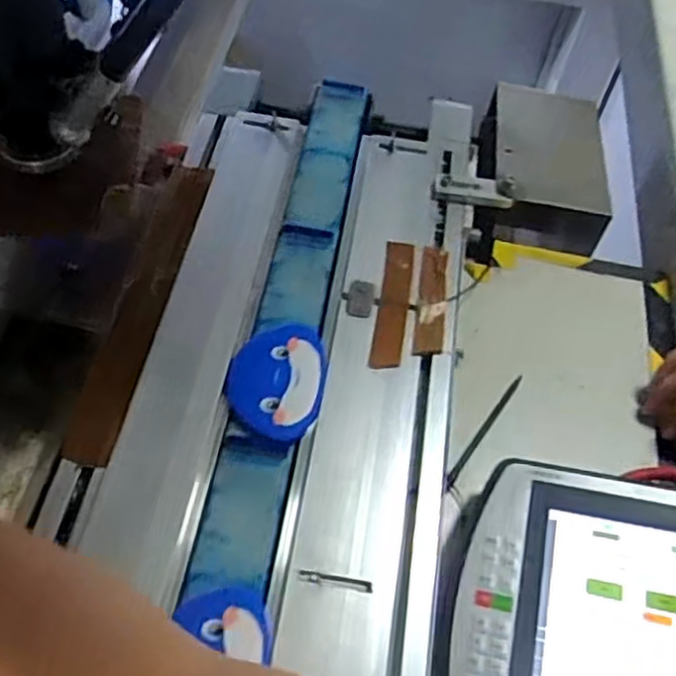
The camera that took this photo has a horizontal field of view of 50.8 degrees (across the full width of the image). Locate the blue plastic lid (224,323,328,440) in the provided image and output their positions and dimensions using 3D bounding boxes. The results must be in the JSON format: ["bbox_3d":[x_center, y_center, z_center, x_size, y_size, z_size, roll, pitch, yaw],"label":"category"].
[{"bbox_3d":[-0.045,0.029,0.523,0.069,0.006,0.092,7,56,2],"label":"blue plastic lid"}]

